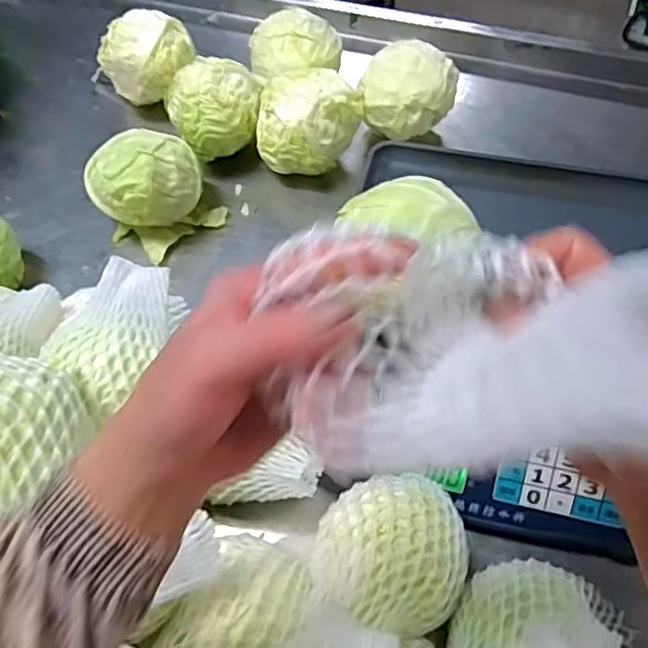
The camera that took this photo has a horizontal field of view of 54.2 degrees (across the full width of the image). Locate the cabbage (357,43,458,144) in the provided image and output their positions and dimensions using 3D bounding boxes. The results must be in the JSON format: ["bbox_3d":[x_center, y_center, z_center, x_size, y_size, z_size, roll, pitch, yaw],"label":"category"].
[{"bbox_3d":[0.104,-0.278,0.783,0.111,0.103,0.095,5,60,5],"label":"cabbage"}]

